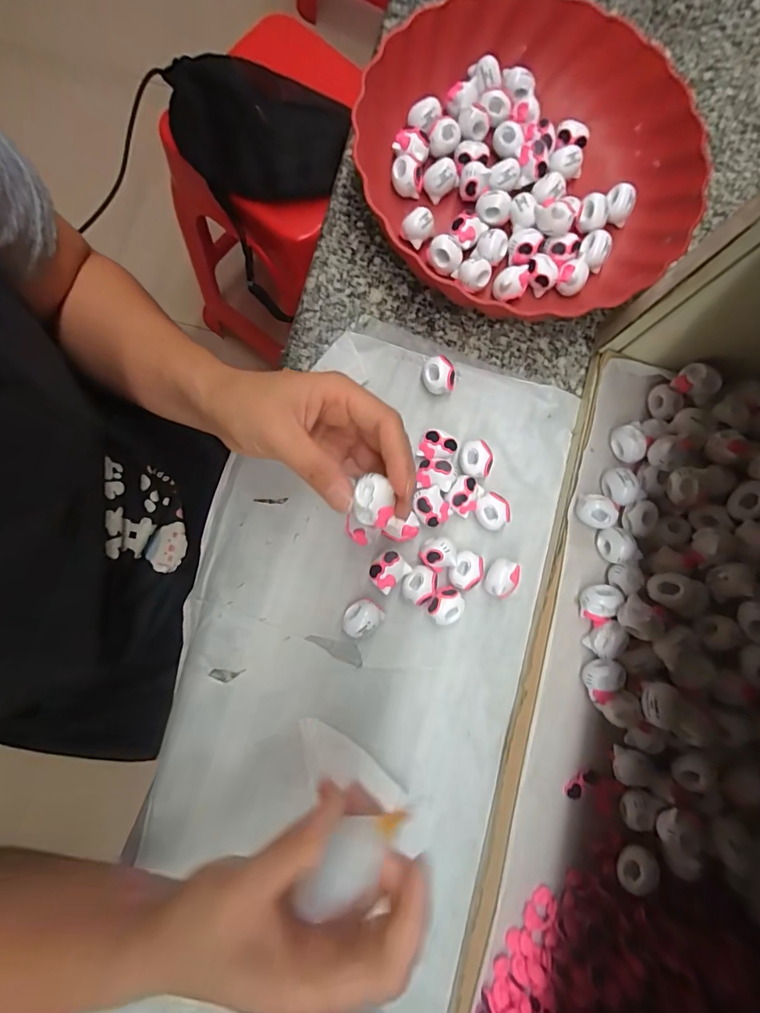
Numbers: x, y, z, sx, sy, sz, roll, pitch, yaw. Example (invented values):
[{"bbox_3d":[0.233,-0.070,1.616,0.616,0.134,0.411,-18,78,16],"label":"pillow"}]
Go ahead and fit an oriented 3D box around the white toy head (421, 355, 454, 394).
[{"bbox_3d":[0.041,-0.091,0.316,0.023,0.021,0.022,10,83,-2],"label":"white toy head"}]

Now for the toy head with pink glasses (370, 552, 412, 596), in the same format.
[{"bbox_3d":[0.005,0.043,0.293,0.024,0.017,0.021,-43,87,-7],"label":"toy head with pink glasses"}]

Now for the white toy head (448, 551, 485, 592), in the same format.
[{"bbox_3d":[0.058,0.044,0.300,0.020,0.018,0.024,31,82,0],"label":"white toy head"}]

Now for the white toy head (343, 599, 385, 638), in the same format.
[{"bbox_3d":[-0.012,0.073,0.291,0.022,0.018,0.026,40,83,2],"label":"white toy head"}]

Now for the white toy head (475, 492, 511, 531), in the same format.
[{"bbox_3d":[0.076,0.004,0.307,0.020,0.019,0.024,-32,86,-7],"label":"white toy head"}]

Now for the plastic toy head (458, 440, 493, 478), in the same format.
[{"bbox_3d":[0.065,-0.031,0.310,0.022,0.021,0.024,9,83,-2],"label":"plastic toy head"}]

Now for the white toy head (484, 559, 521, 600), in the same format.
[{"bbox_3d":[0.081,0.049,0.300,0.020,0.017,0.025,28,82,0],"label":"white toy head"}]

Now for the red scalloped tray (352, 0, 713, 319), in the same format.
[{"bbox_3d":[0.108,-0.245,0.326,0.239,0.053,0.238,-16,84,-5],"label":"red scalloped tray"}]

